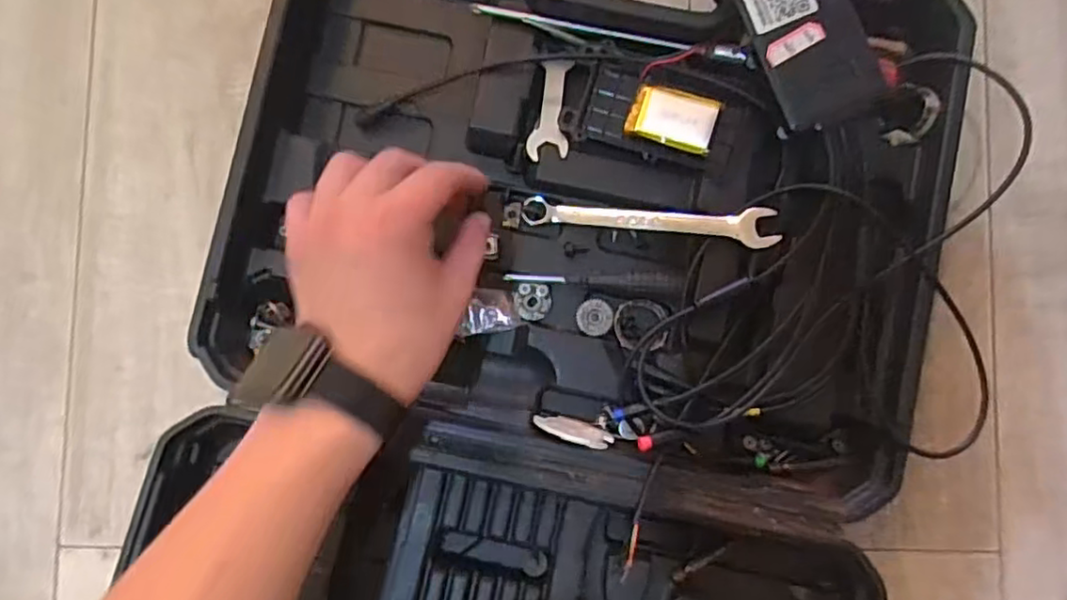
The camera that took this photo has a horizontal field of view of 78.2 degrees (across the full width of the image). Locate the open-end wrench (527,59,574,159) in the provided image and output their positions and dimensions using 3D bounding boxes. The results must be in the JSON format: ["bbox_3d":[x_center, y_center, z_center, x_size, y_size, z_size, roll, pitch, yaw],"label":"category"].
[{"bbox_3d":[0.011,-0.120,0.417,0.024,0.011,0.067,7,87,0],"label":"open-end wrench"}]

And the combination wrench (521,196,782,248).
[{"bbox_3d":[0.069,-0.050,0.405,0.153,0.012,0.021,6,87,14],"label":"combination wrench"}]

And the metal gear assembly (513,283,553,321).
[{"bbox_3d":[0.000,0.001,0.417,0.024,0.005,0.023,2,87,-1],"label":"metal gear assembly"}]

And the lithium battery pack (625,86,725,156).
[{"bbox_3d":[0.085,-0.110,0.402,0.052,0.015,0.034,20,86,2],"label":"lithium battery pack"}]

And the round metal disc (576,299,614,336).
[{"bbox_3d":[0.039,0.011,0.417,0.023,0.004,0.023,0,87,-1],"label":"round metal disc"}]

